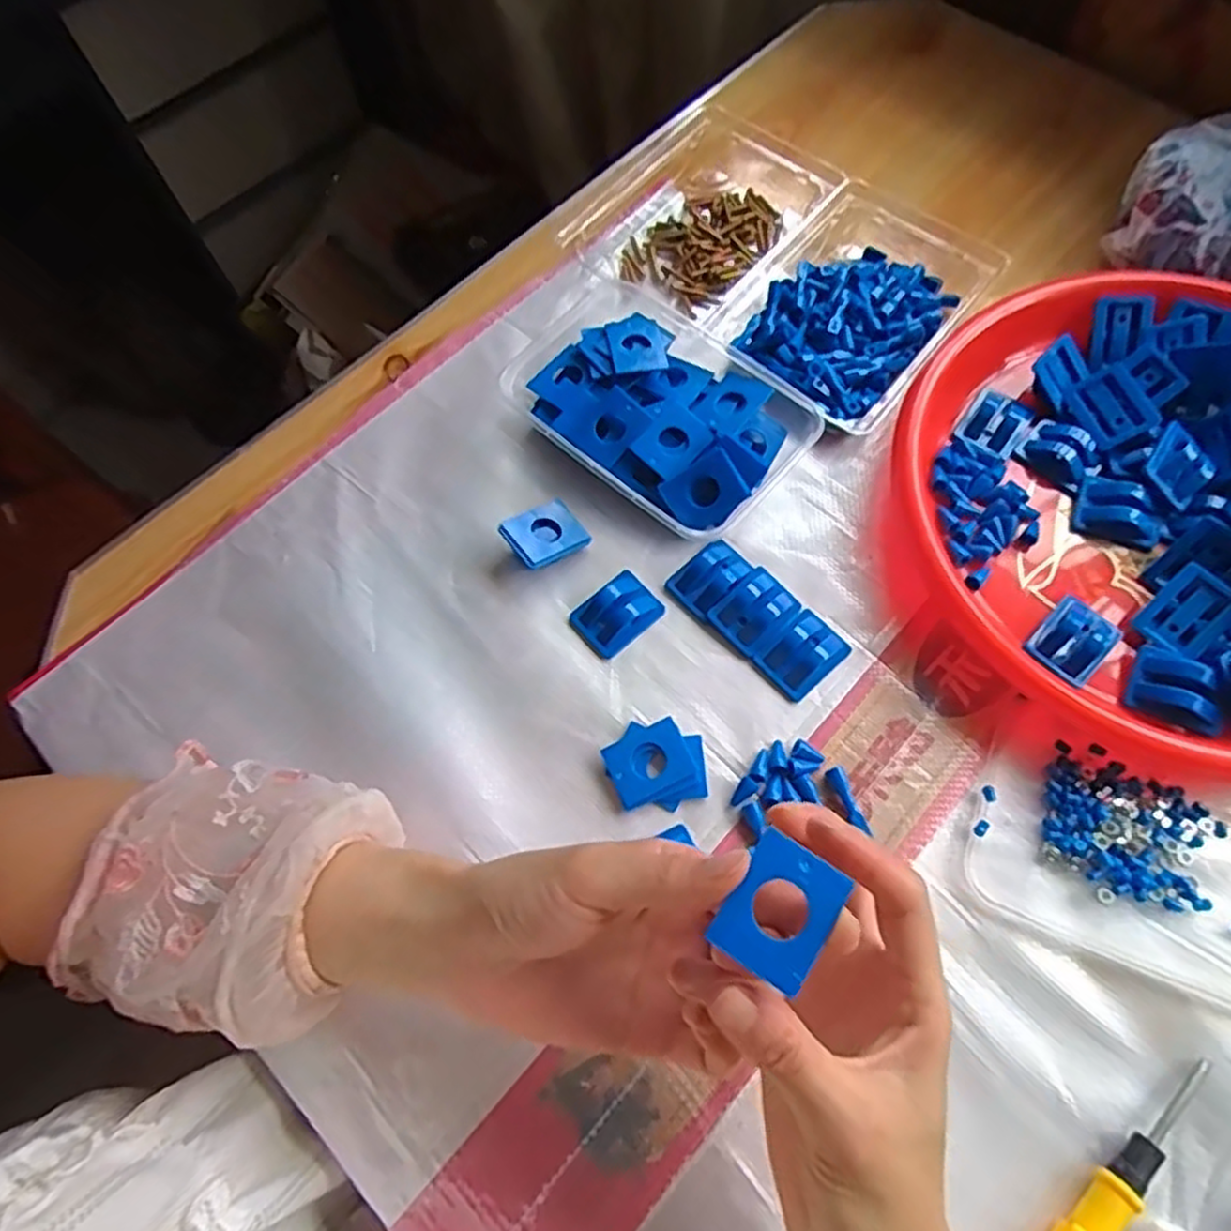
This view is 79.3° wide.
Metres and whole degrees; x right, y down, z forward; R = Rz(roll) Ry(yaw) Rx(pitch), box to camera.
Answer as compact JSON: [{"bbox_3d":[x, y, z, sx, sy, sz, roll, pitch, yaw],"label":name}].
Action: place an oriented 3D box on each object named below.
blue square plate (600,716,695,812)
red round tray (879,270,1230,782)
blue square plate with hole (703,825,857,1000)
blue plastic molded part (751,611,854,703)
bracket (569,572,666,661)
[{"bbox_3d":[0.017,0.075,0.377,0.041,0.004,0.033,-25,71,-6],"label":"blue square plate"},{"bbox_3d":[0.302,-0.068,0.402,0.278,0.047,0.272,-1,68,2],"label":"red round tray"},{"bbox_3d":[0.052,0.093,0.235,0.031,0.006,0.040,32,72,14],"label":"blue square plate with hole"},{"bbox_3d":[0.100,0.019,0.394,0.044,0.014,0.033,-40,72,-13],"label":"blue plastic molded part"},{"bbox_3d":[0.000,-0.002,0.406,0.045,0.013,0.034,-40,72,-13],"label":"bracket"}]

